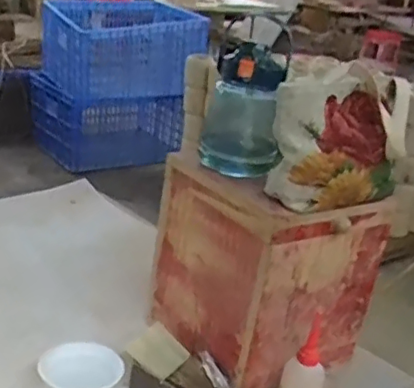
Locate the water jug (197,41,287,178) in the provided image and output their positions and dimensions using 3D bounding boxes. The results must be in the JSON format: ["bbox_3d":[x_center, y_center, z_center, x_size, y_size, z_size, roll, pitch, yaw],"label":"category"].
[{"bbox_3d":[0.051,-0.119,0.852,0.108,0.173,0.095,7,23,1],"label":"water jug"}]

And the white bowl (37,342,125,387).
[{"bbox_3d":[-0.176,0.257,0.853,0.098,0.057,0.104,5,24,-2],"label":"white bowl"}]

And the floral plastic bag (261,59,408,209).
[{"bbox_3d":[0.180,-0.073,0.793,0.193,0.175,0.084,-8,27,-31],"label":"floral plastic bag"}]

